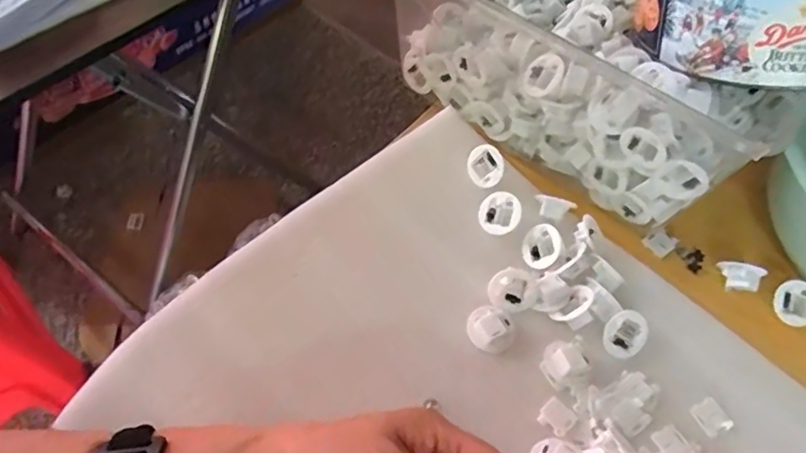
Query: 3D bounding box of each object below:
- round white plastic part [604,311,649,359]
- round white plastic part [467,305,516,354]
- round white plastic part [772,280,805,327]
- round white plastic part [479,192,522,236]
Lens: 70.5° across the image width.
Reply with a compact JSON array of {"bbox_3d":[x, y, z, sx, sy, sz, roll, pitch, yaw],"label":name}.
[{"bbox_3d":[0.149,0.072,0.384,0.031,0.011,0.031,-2,103,-8],"label":"round white plastic part"},{"bbox_3d":[0.061,0.067,0.384,0.031,0.017,0.030,2,56,-4],"label":"round white plastic part"},{"bbox_3d":[0.289,0.056,0.419,0.032,0.007,0.032,-39,75,1],"label":"round white plastic part"},{"bbox_3d":[0.073,-0.010,0.429,0.032,0.007,0.031,-31,72,12],"label":"round white plastic part"}]

